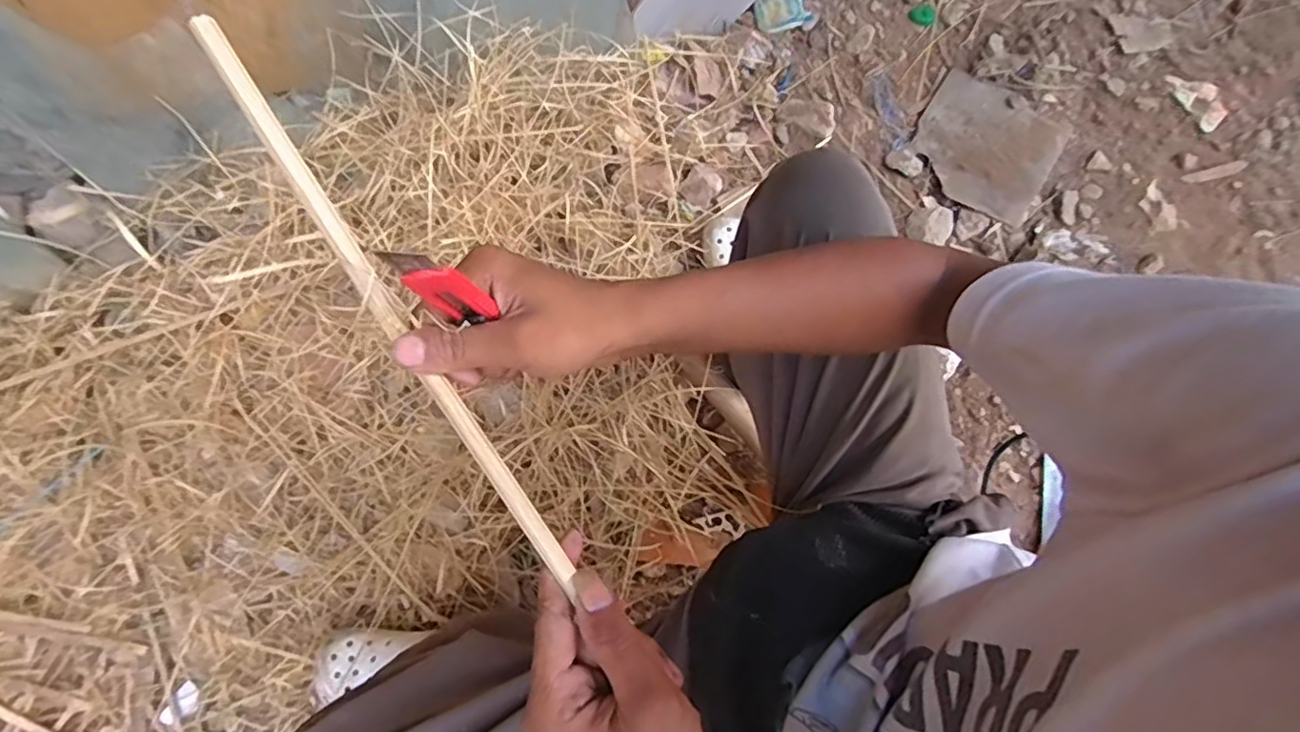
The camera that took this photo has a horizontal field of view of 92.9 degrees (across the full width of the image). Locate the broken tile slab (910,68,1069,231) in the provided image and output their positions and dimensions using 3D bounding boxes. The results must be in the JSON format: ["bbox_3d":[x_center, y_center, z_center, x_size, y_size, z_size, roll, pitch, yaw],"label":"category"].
[{"bbox_3d":[0.524,-0.343,0.966,0.208,0.016,0.191,33,79,6],"label":"broken tile slab"}]

